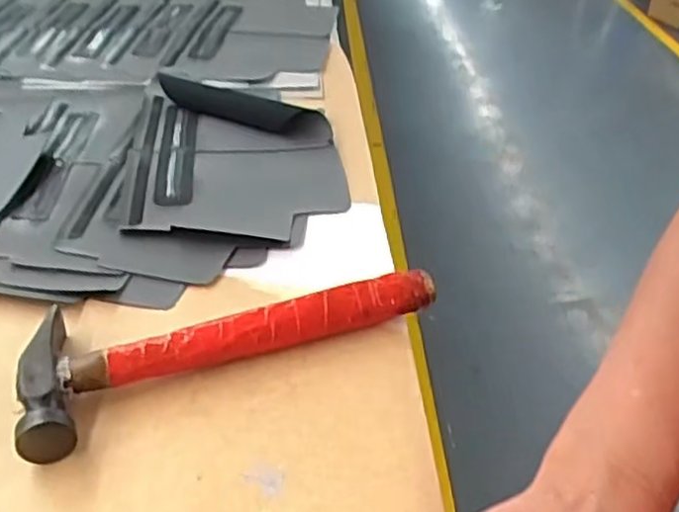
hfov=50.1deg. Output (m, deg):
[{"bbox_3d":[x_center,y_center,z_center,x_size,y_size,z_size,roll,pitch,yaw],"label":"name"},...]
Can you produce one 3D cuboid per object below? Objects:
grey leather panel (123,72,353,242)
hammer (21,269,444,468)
[{"bbox_3d":[-0.084,-0.089,0.611,0.166,0.028,0.237,-1,36,-7],"label":"grey leather panel"},{"bbox_3d":[-0.068,0.040,0.436,0.243,0.028,0.092,-16,40,-24],"label":"hammer"}]

